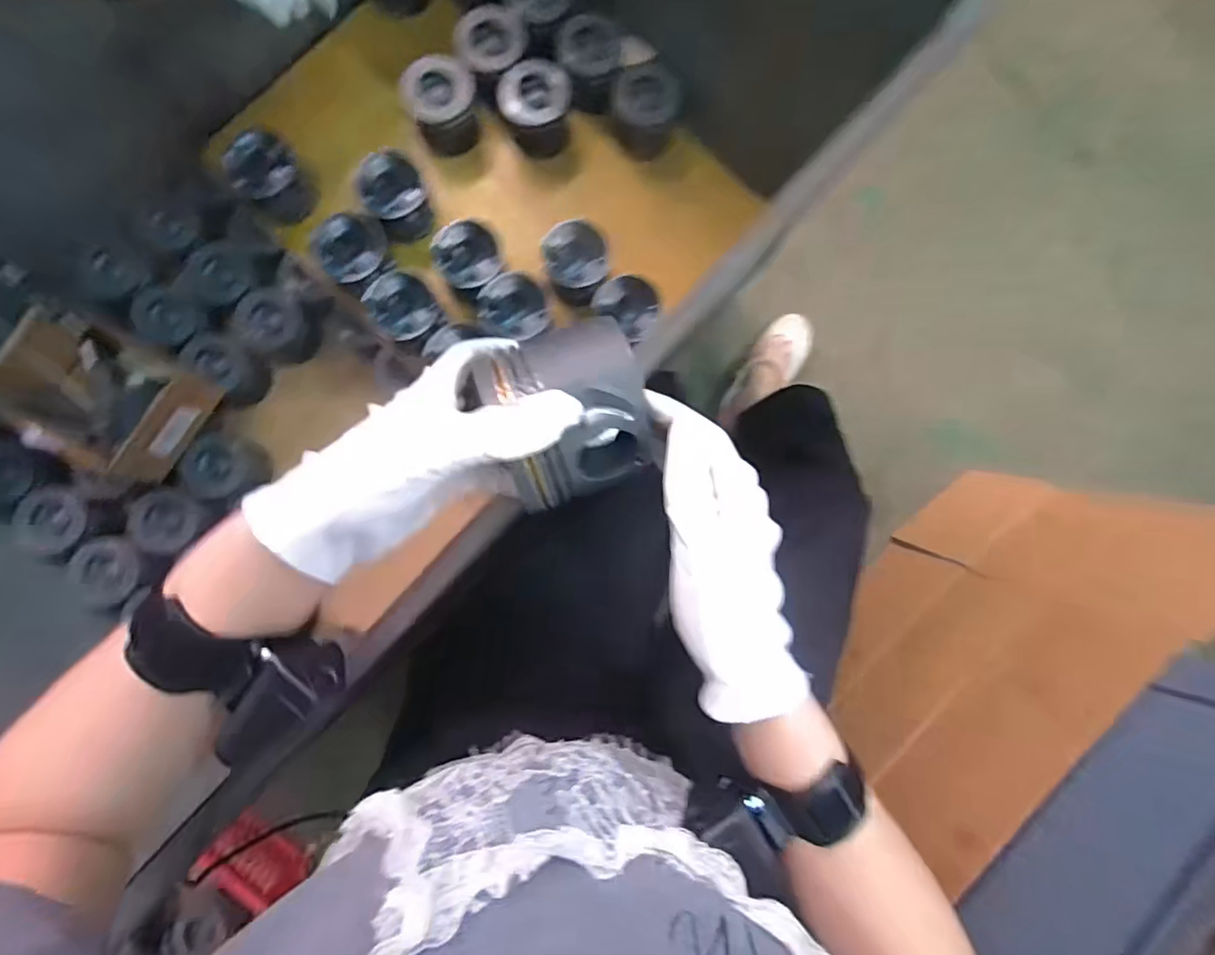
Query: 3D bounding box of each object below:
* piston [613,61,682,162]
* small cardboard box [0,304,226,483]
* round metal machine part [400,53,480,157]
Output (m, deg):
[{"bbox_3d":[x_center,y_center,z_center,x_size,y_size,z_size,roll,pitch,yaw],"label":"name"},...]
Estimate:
[{"bbox_3d":[0.051,-0.507,0.785,0.091,0.059,0.092,1,87,-3],"label":"piston"},{"bbox_3d":[-0.647,-0.106,0.742,0.211,0.103,0.158,25,86,-1],"label":"small cardboard box"},{"bbox_3d":[-0.224,-0.502,0.774,0.091,0.074,0.086,0,87,-3],"label":"round metal machine part"}]

